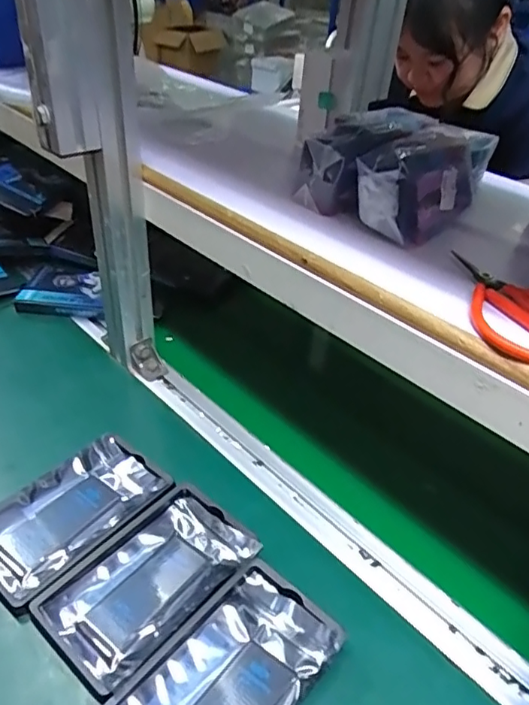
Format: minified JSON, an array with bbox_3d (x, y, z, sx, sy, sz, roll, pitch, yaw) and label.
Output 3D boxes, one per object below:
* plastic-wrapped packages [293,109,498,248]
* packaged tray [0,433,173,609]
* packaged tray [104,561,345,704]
[{"bbox_3d":[0.116,-0.160,0.469,0.122,0.074,0.136,32,44,31],"label":"plastic-wrapped packages"},{"bbox_3d":[-0.168,0.140,0.477,0.092,0.022,0.156,30,43,29],"label":"packaged tray"},{"bbox_3d":[-0.025,0.222,0.376,0.093,0.022,0.155,30,43,29],"label":"packaged tray"}]

